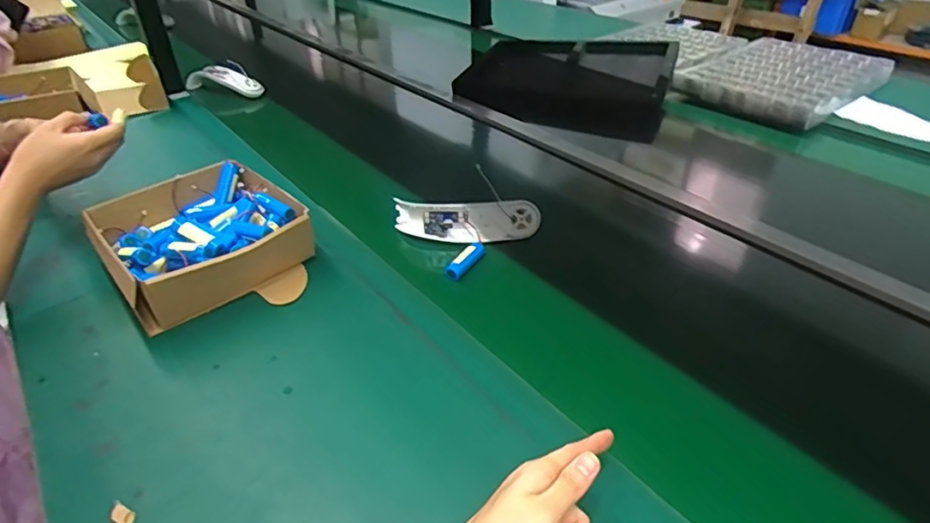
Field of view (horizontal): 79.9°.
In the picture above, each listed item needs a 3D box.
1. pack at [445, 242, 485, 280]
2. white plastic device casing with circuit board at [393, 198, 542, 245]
[{"bbox_3d":[0.000,-0.002,0.693,0.018,0.019,0.080,20,43,27],"label":"pack"},{"bbox_3d":[0.003,-0.056,0.749,0.194,0.052,0.043,0,37,3],"label":"white plastic device casing with circuit board"}]

